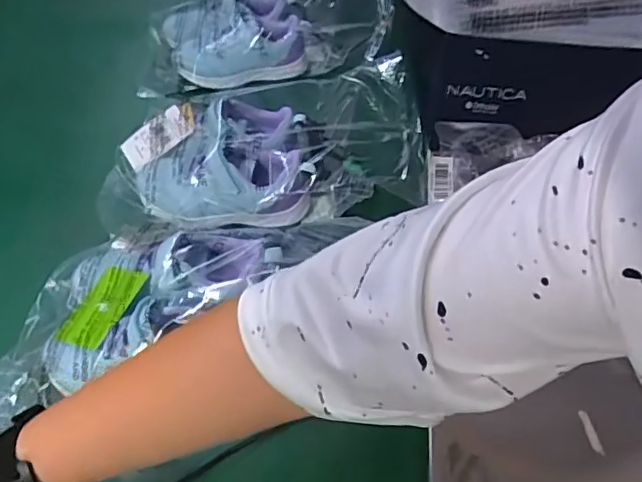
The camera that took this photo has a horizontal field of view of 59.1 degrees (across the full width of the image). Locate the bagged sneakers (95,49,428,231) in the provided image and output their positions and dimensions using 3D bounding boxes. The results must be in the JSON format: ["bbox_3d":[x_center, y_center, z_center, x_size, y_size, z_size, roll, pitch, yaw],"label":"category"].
[{"bbox_3d":[-0.060,-0.104,0.609,0.330,0.098,0.172,2,50,-1],"label":"bagged sneakers"}]

